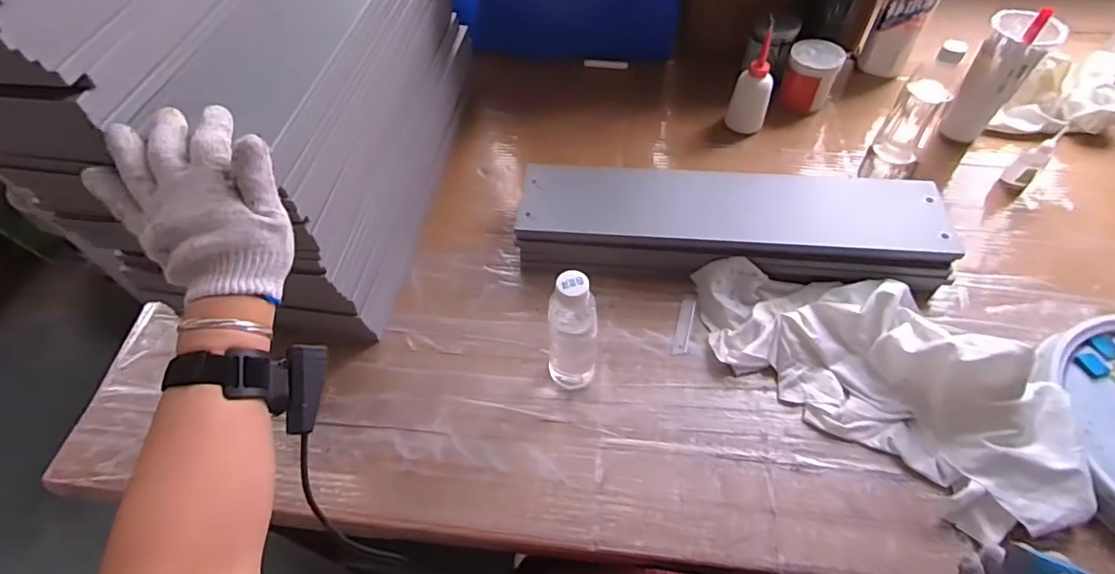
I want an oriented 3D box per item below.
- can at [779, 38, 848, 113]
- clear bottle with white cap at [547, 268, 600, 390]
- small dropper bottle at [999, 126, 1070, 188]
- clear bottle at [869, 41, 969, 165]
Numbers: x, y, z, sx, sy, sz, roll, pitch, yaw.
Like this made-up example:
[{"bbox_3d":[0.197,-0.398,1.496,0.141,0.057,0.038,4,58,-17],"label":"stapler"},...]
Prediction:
[{"bbox_3d":[0.432,-0.360,0.911,0.084,0.083,0.079,22,58,16],"label":"can"},{"bbox_3d":[0.018,0.046,0.584,0.053,0.185,0.061,9,55,8],"label":"clear bottle with white cap"},{"bbox_3d":[0.717,-0.195,0.796,0.027,0.099,0.038,-38,62,-23],"label":"small dropper bottle"},{"bbox_3d":[0.553,-0.277,0.802,0.071,0.181,0.073,31,61,21],"label":"clear bottle"}]

